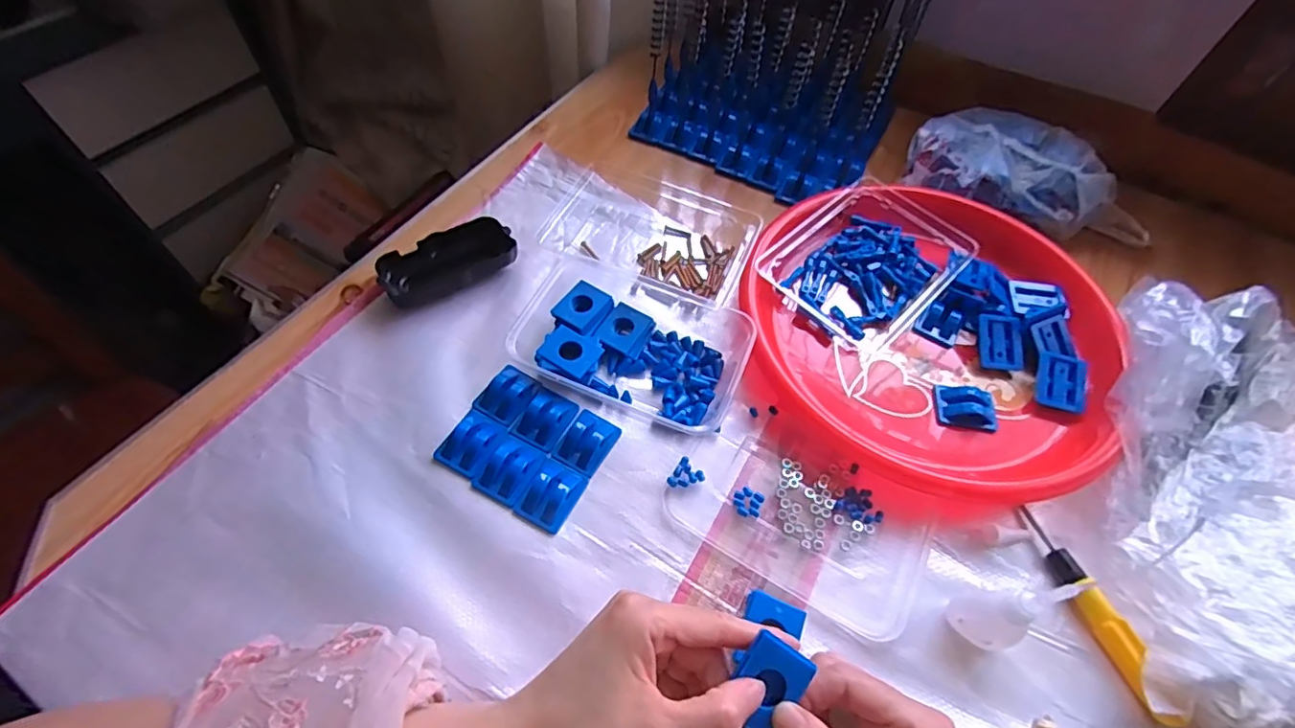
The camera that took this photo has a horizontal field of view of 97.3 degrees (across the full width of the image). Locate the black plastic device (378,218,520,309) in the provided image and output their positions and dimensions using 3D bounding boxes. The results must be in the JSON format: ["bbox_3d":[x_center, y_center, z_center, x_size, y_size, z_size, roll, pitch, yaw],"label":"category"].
[{"bbox_3d":[-0.166,-0.085,0.476,0.107,0.024,0.056,-27,63,-19],"label":"black plastic device"}]

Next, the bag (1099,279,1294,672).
[{"bbox_3d":[0.381,0.066,0.363,0.183,0.099,0.258,11,57,3],"label":"bag"}]

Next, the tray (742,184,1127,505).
[{"bbox_3d":[0.223,-0.034,0.457,0.280,0.034,0.264,2,57,-3],"label":"tray"}]

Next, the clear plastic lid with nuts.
[{"bbox_3d":[0.101,0.102,0.382,0.164,0.006,0.093,28,60,14],"label":"clear plastic lid with nuts"}]

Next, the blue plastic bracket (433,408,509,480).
[{"bbox_3d":[-0.121,0.053,0.394,0.036,0.010,0.042,26,59,13],"label":"blue plastic bracket"}]

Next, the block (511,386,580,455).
[{"bbox_3d":[-0.073,0.038,0.411,0.035,0.014,0.045,24,59,12],"label":"block"}]

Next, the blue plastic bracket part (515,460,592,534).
[{"bbox_3d":[-0.064,0.086,0.380,0.033,0.012,0.044,25,59,12],"label":"blue plastic bracket part"}]

